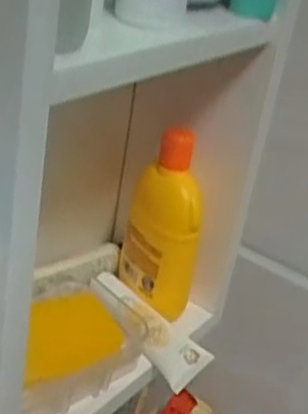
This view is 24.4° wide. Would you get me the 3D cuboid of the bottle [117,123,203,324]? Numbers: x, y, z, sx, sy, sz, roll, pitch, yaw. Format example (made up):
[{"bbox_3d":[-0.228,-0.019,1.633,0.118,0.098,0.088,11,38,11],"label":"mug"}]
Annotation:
[{"bbox_3d":[0.009,0.009,0.491,0.048,0.119,0.047,3,27,-6],"label":"bottle"}]

